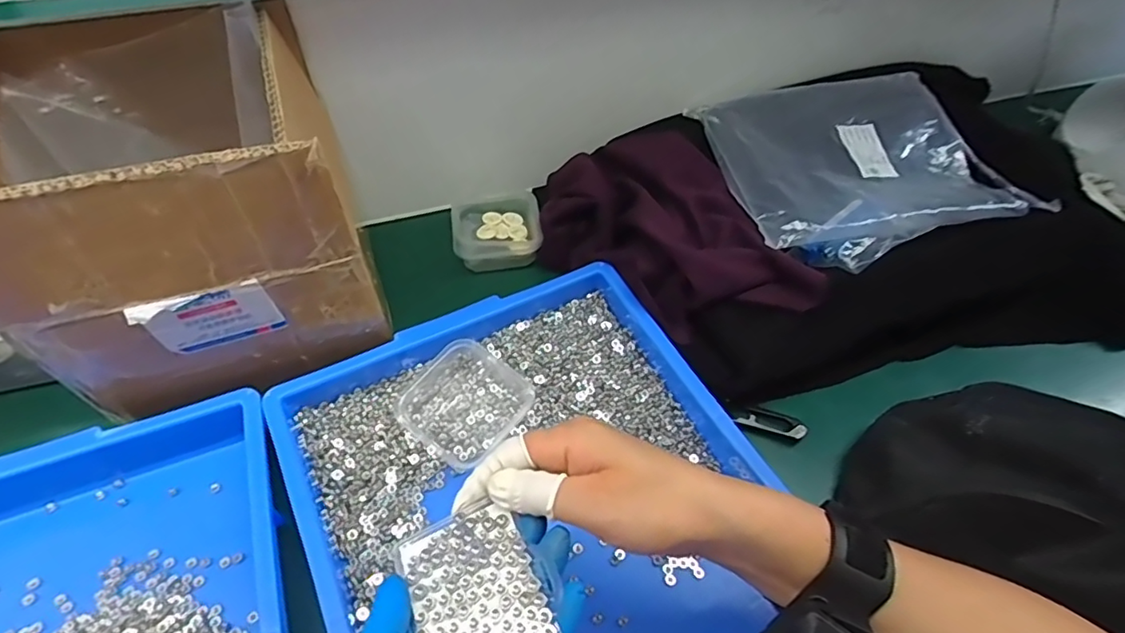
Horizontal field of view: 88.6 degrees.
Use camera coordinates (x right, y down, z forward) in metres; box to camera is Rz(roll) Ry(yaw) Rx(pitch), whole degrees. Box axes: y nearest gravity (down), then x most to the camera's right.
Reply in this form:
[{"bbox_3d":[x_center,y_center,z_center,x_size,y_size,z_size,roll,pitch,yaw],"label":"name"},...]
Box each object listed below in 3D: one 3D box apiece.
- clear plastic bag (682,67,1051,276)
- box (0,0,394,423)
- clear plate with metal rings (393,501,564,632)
[{"bbox_3d":[0.278,-0.149,0.544,0.273,0.031,0.219,-13,54,-12],"label":"clear plastic bag"},{"bbox_3d":[-0.260,-0.074,0.412,0.202,0.197,0.194,-16,57,-15],"label":"box"},{"bbox_3d":[-0.035,0.128,0.245,0.057,0.004,0.094,-29,51,-6],"label":"clear plate with metal rings"}]

